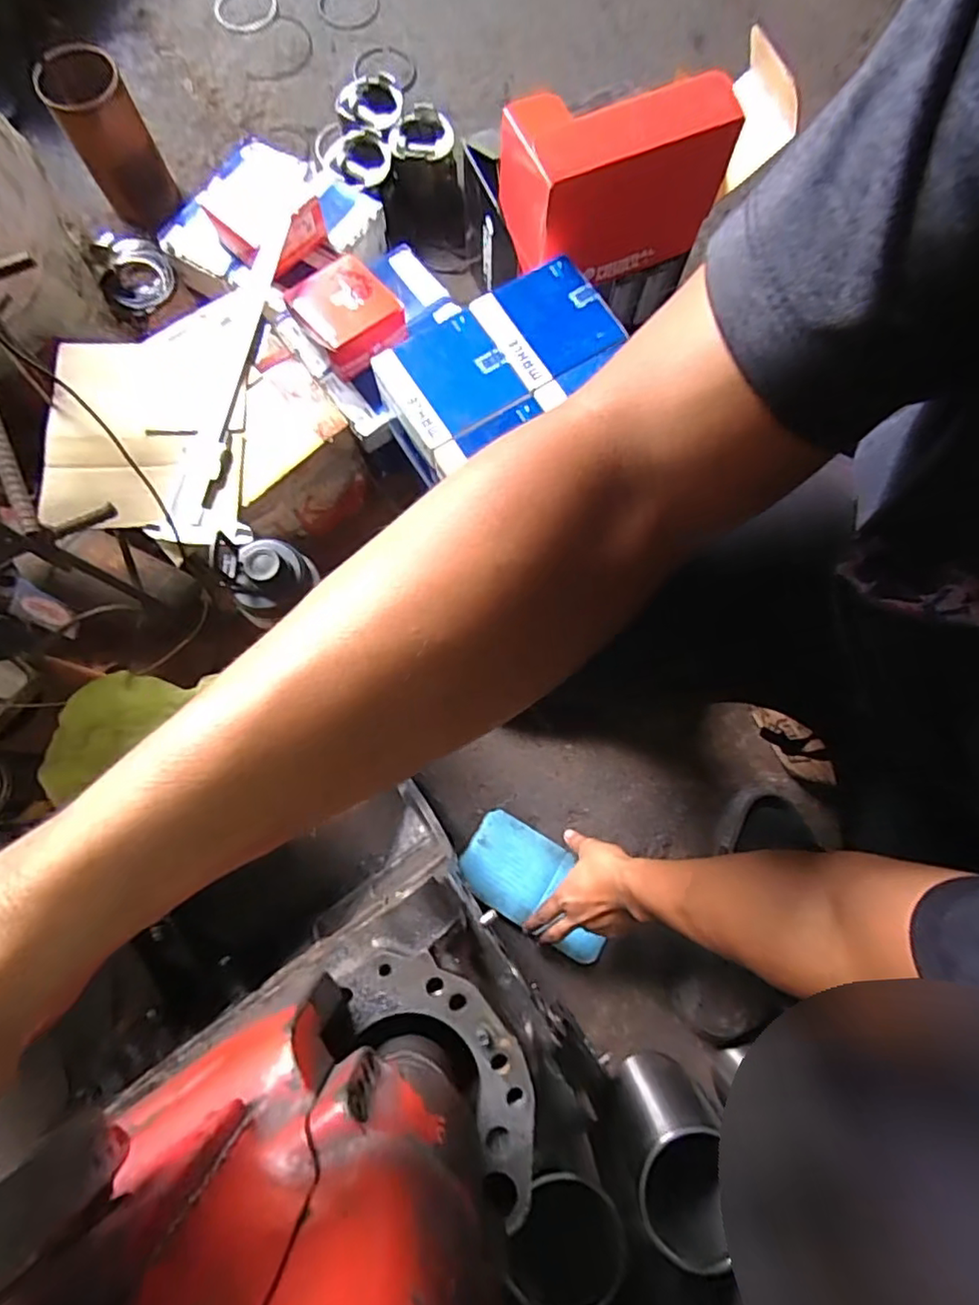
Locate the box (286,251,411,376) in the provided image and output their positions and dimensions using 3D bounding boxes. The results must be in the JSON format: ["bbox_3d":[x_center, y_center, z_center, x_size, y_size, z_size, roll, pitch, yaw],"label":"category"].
[{"bbox_3d":[-0.169,-0.401,0.707,0.110,0.056,0.111,-42,81,-9],"label":"box"}]

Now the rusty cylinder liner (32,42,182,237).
[{"bbox_3d":[-0.525,-0.711,0.825,0.092,0.158,0.115,27,79,5],"label":"rusty cylinder liner"}]

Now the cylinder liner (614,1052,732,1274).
[{"bbox_3d":[0.178,0.484,0.578,0.102,0.174,0.116,-18,79,-5],"label":"cylinder liner"}]

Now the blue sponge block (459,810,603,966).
[{"bbox_3d":[0.058,0.268,0.685,0.187,0.018,0.098,31,79,6],"label":"blue sponge block"}]

